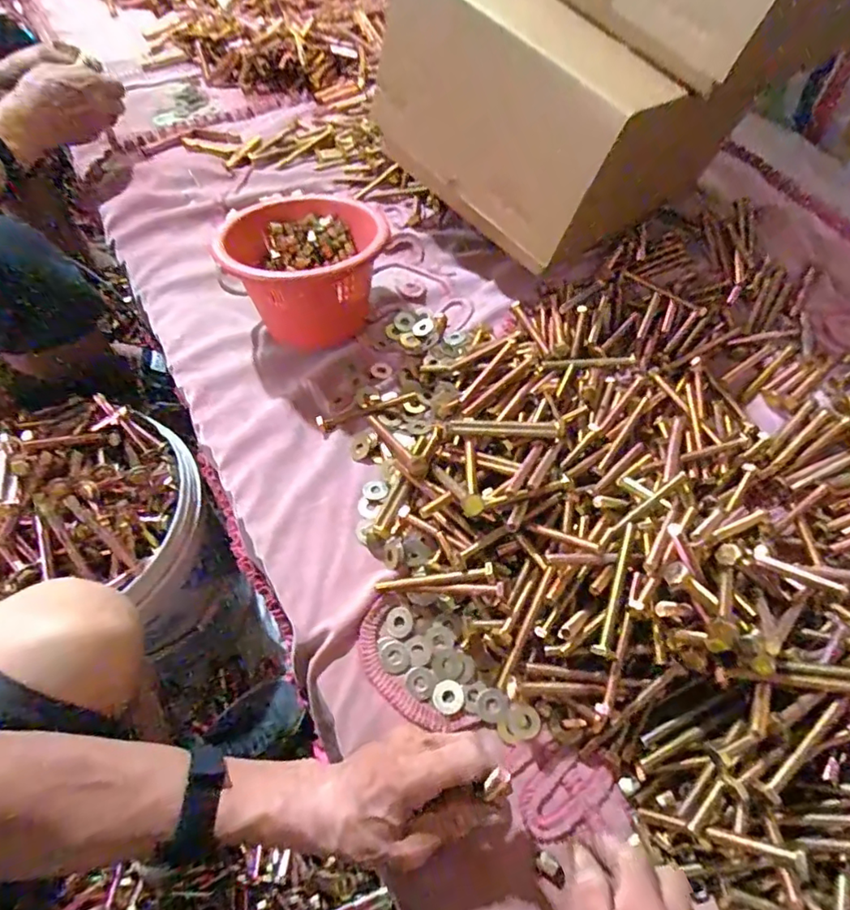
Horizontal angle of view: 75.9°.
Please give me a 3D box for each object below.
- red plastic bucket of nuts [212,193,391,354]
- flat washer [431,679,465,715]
[{"bbox_3d":[-0.129,-0.206,0.603,0.162,0.121,0.160,0,58,1],"label":"red plastic bucket of nuts"},{"bbox_3d":[0.019,0.194,0.436,0.024,0.005,0.024,0,58,1],"label":"flat washer"}]

